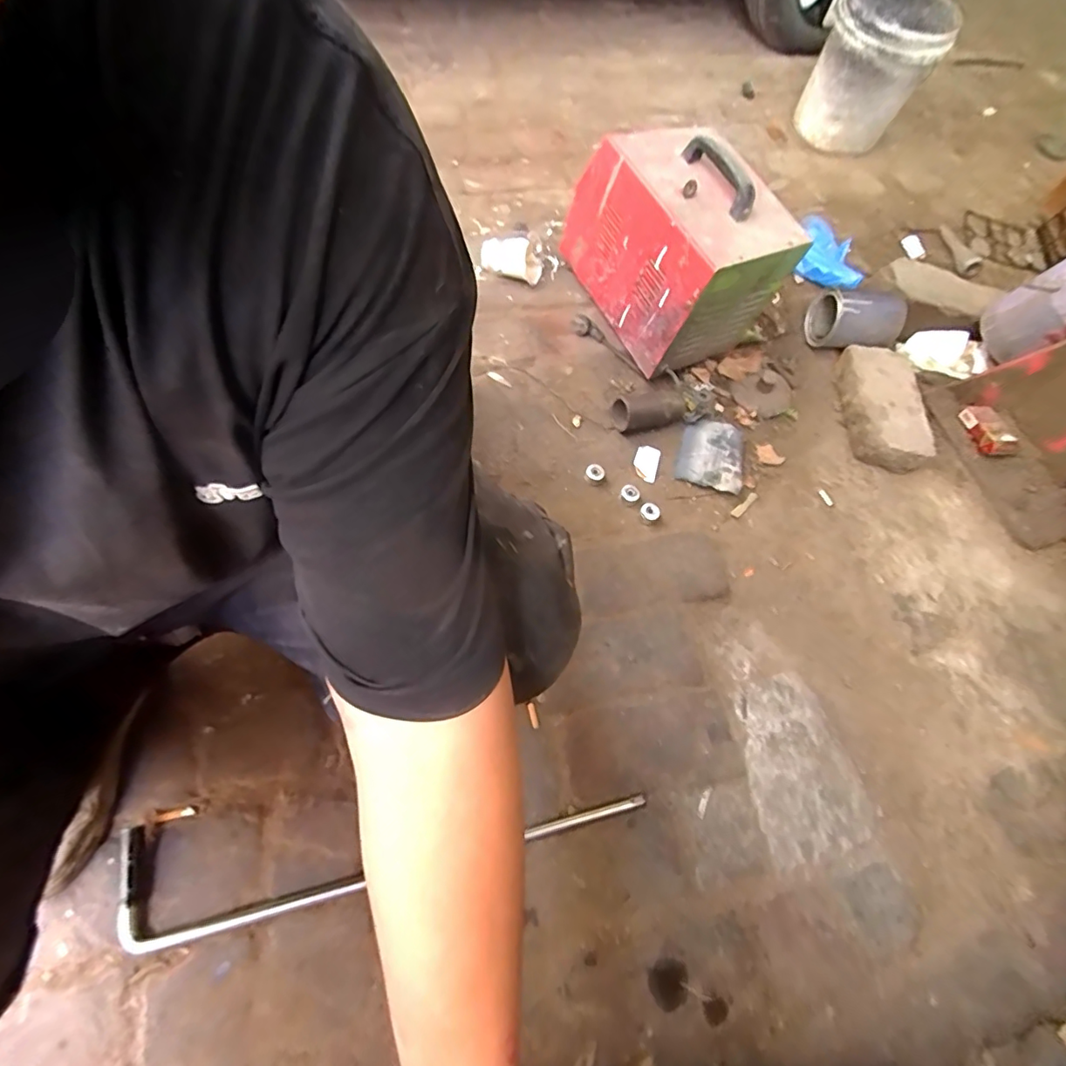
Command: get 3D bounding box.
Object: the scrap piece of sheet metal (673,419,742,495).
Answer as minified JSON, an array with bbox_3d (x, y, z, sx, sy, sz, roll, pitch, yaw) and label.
[{"bbox_3d":[0.314,-0.137,0.923,0.111,0.031,0.133,16,64,1],"label":"scrap piece of sheet metal"}]

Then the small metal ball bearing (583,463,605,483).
[{"bbox_3d":[0.103,-0.100,0.875,0.032,0.018,0.029,24,70,7],"label":"small metal ball bearing"}]

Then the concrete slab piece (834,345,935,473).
[{"bbox_3d":[0.635,-0.233,0.954,0.135,0.090,0.254,-4,65,-7],"label":"concrete slab piece"}]

